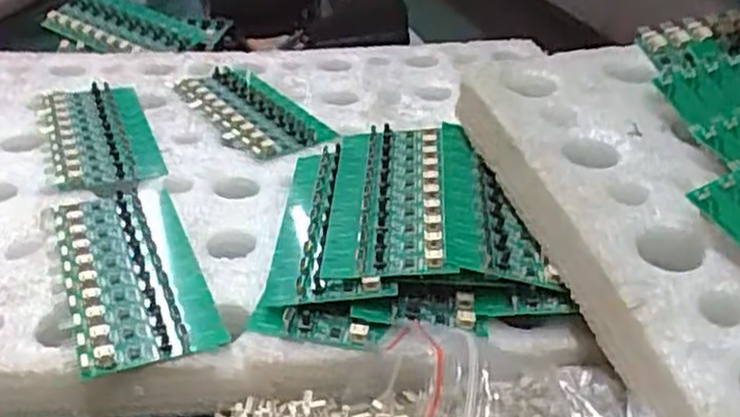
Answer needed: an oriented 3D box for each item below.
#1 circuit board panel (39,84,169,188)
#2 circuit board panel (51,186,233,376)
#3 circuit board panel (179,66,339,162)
[{"bbox_3d":[-0.176,-0.051,0.488,0.063,0.008,0.143,-12,34,-20],"label":"circuit board panel"},{"bbox_3d":[-0.118,0.027,0.368,0.061,0.008,0.136,-13,34,-21],"label":"circuit board panel"},{"bbox_3d":[-0.081,-0.070,0.520,0.064,0.007,0.140,-17,36,-27],"label":"circuit board panel"}]

